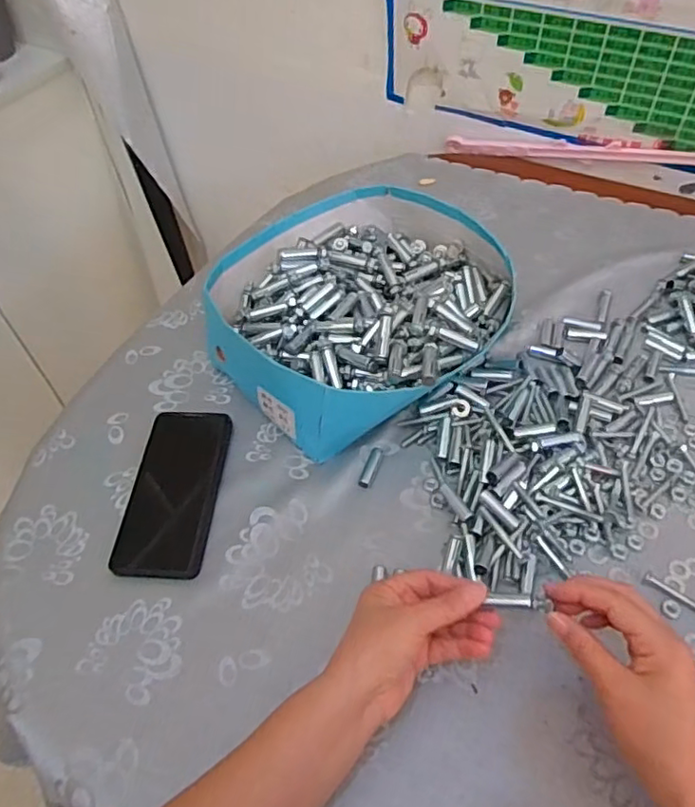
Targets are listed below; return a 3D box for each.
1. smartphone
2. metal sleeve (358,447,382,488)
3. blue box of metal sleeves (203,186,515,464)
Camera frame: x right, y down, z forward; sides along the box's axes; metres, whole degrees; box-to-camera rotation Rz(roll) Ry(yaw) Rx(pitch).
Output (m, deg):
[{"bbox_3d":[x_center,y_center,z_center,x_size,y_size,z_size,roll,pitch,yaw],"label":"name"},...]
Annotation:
[{"bbox_3d":[-0.156,0.076,0.558,0.077,0.009,0.168,0,53,5],"label":"smartphone"},{"bbox_3d":[0.021,0.058,0.559,0.011,0.008,0.043,13,55,15],"label":"metal sleeve"},{"bbox_3d":[0.012,-0.103,0.633,0.273,0.085,0.300,34,62,27],"label":"blue box of metal sleeves"}]

